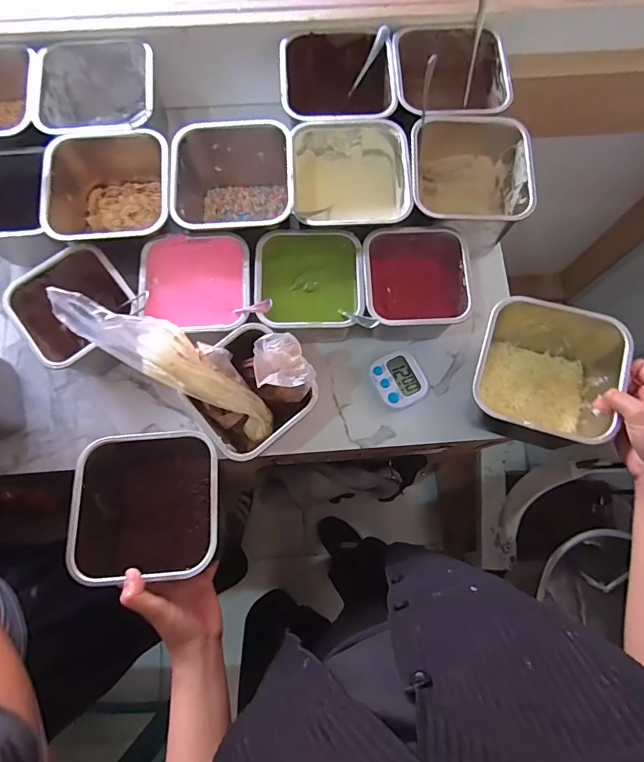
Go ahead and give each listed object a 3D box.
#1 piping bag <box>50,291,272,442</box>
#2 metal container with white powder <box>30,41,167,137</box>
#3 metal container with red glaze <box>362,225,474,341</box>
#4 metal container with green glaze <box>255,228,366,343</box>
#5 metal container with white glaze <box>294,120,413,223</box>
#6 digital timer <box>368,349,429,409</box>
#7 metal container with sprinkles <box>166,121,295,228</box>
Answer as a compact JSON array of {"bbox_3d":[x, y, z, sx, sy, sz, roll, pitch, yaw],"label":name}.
[{"bbox_3d":[-0.142,-0.015,0.454,0.254,0.043,0.056,36,76,-30],"label":"piping bag"},{"bbox_3d":[-0.273,-0.342,0.586,0.140,0.111,0.144,-7,77,-2],"label":"metal container with white powder"},{"bbox_3d":[0.106,-0.111,0.547,0.115,0.094,0.115,-3,77,-1],"label":"metal container with red glaze"},{"bbox_3d":[-0.015,-0.105,0.534,0.117,0.076,0.115,-2,77,-1],"label":"metal container with green glaze"},{"bbox_3d":[0.034,-0.232,0.563,0.135,0.101,0.136,-2,77,-1],"label":"metal container with white glaze"},{"bbox_3d":[0.095,-0.001,0.557,0.061,0.023,0.066,-28,79,-6],"label":"digital timer"},{"bbox_3d":[-0.103,-0.228,0.559,0.138,0.109,0.130,-2,77,-1],"label":"metal container with sprinkles"}]

